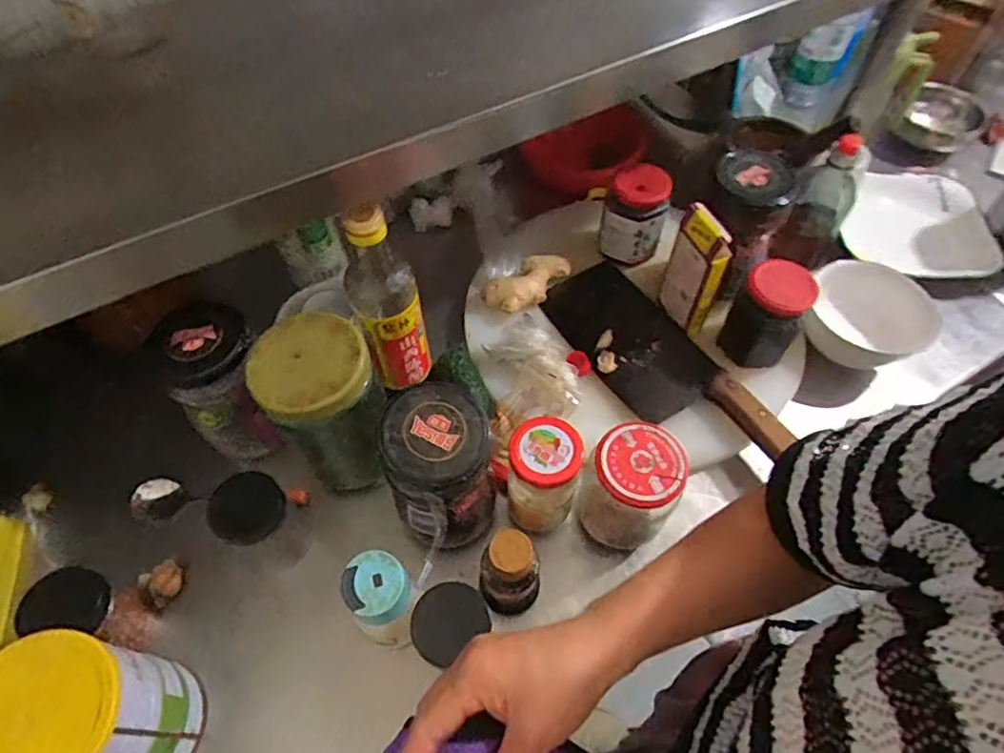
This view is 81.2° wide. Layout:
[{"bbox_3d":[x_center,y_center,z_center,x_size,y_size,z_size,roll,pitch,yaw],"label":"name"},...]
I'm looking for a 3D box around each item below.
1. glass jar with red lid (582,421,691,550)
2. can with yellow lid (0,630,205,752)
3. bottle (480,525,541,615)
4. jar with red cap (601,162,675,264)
[{"bbox_3d":[0.112,0.100,0.516,0.078,0.116,0.072,-1,57,1],"label":"glass jar with red lid"},{"bbox_3d":[-0.287,0.244,0.408,0.094,0.135,0.095,-1,57,1],"label":"can with yellow lid"},{"bbox_3d":[0.008,0.159,0.477,0.048,0.090,0.044,-1,57,1],"label":"bottle"},{"bbox_3d":[0.157,-0.191,0.685,0.066,0.105,0.061,-1,57,1],"label":"jar with red cap"}]

